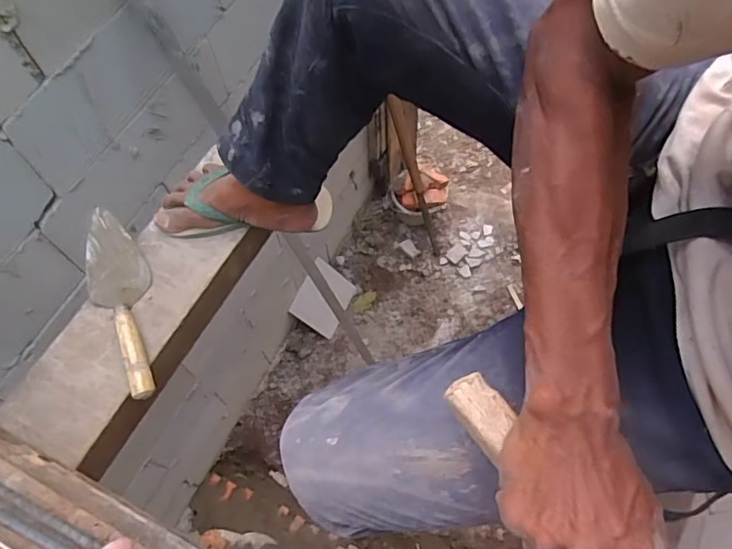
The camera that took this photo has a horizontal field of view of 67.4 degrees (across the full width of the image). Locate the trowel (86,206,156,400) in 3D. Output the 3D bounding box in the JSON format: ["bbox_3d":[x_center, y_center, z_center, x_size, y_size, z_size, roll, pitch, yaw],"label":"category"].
[{"bbox_3d":[-0.341,0.032,0.773,0.086,0.039,0.292,-27,64,-10],"label":"trowel"}]

